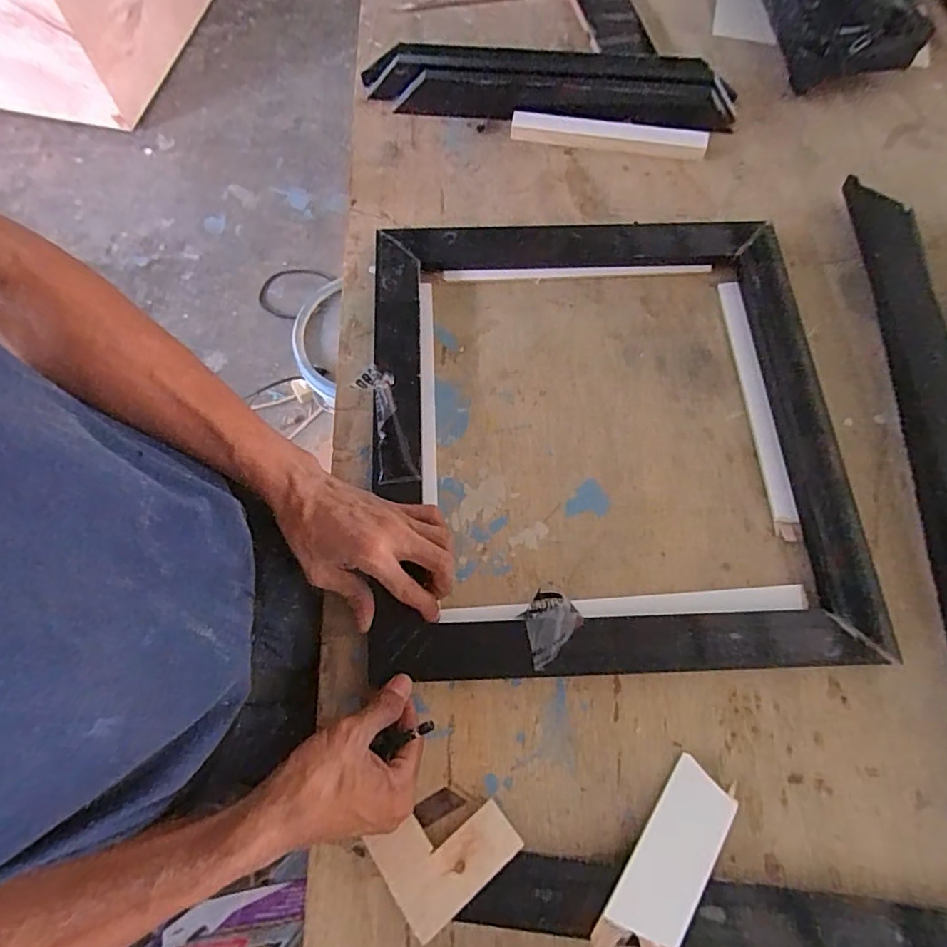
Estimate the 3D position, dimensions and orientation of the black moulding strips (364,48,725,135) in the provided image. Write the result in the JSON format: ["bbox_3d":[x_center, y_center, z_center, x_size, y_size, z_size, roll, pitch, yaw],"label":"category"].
[{"bbox_3d":[0.083,-0.454,0.645,0.432,0.052,0.077,10,71,4],"label":"black moulding strips"}]

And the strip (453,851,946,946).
[{"bbox_3d":[0.185,0.314,0.381,0.368,0.015,0.043,6,70,2],"label":"strip"}]

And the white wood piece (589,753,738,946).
[{"bbox_3d":[0.141,0.286,0.396,0.049,0.006,0.147,33,64,19],"label":"white wood piece"}]

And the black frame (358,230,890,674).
[{"bbox_3d":[0.118,-0.054,0.510,0.422,0.044,0.459,-4,74,0],"label":"black frame"}]

